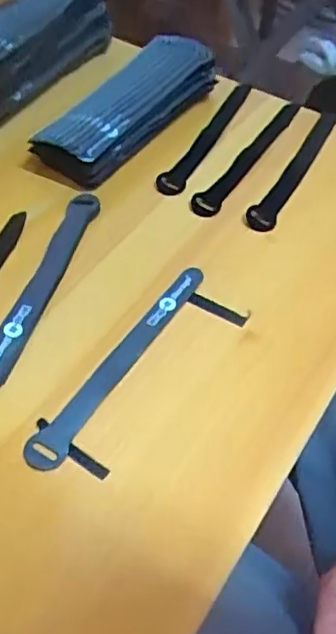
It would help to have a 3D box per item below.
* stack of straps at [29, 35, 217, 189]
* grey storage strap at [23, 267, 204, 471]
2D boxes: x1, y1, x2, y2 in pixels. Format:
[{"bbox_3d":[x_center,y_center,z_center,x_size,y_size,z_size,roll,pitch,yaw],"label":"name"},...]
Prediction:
[{"bbox_3d":[-0.038,-0.201,0.577,0.073,0.056,0.202,31,58,20],"label":"stack of straps"},{"bbox_3d":[-0.035,0.030,0.429,0.027,0.005,0.192,25,58,22],"label":"grey storage strap"}]

